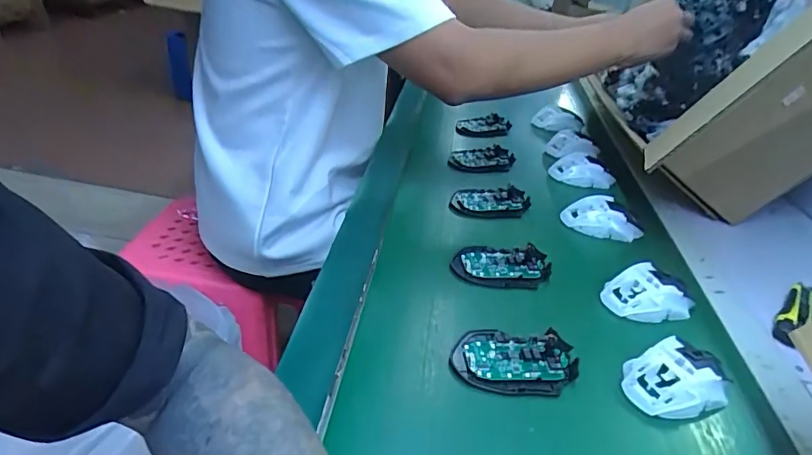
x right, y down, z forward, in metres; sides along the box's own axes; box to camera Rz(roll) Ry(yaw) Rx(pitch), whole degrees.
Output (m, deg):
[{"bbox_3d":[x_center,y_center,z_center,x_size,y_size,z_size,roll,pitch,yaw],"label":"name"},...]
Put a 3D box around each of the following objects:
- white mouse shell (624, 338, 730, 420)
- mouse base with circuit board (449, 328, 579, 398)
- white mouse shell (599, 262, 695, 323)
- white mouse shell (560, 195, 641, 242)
[{"bbox_3d":[0.257,0.140,0.464,0.107,0.036,0.065,-5,33,-23],"label":"white mouse shell"},{"bbox_3d":[0.102,0.126,0.465,0.114,0.022,0.068,7,32,0],"label":"mouse base with circuit board"},{"bbox_3d":[0.275,0.076,0.568,0.099,0.040,0.067,-7,34,-27],"label":"white mouse shell"},{"bbox_3d":[0.280,-0.015,0.709,0.110,0.038,0.062,7,30,-4],"label":"white mouse shell"}]

